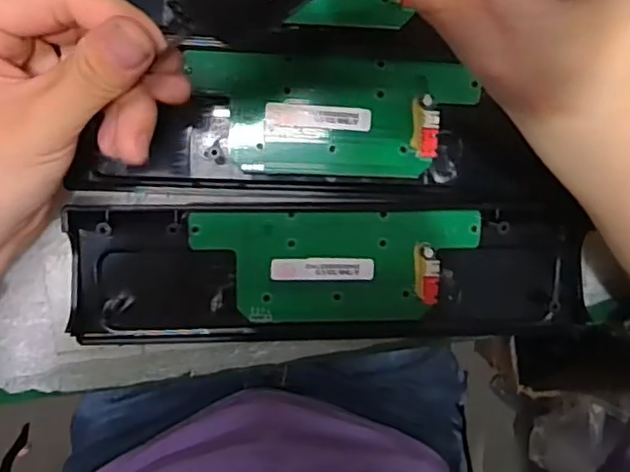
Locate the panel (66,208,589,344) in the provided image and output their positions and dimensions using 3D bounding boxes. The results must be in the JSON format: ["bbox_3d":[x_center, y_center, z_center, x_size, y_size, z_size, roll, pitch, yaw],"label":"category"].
[{"bbox_3d":[0.010,0.020,0.300,0.244,0.016,0.063,0,96,-5],"label":"panel"}]

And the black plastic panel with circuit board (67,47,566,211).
[{"bbox_3d":[0.005,-0.050,0.290,0.218,0.019,0.066,2,95,-4],"label":"black plastic panel with circuit board"}]

